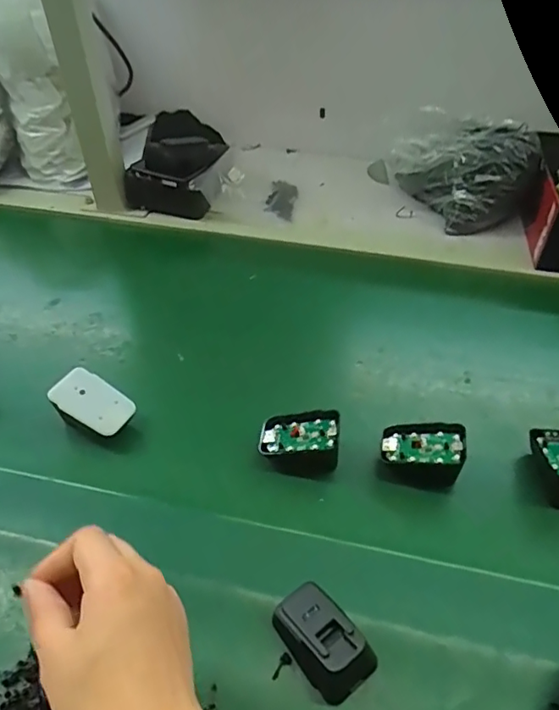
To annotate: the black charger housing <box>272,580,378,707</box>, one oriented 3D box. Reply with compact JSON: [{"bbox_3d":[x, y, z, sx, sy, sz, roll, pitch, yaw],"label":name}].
[{"bbox_3d":[0.026,0.185,0.353,0.042,0.039,0.067,-29,51,-24],"label":"black charger housing"}]

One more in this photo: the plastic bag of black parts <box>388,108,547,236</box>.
[{"bbox_3d":[0.244,-0.240,0.706,0.153,0.115,0.135,-1,44,-2],"label":"plastic bag of black parts"}]

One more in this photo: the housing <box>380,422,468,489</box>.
[{"bbox_3d":[0.122,0.084,0.459,0.067,0.035,0.050,3,44,2],"label":"housing"}]

